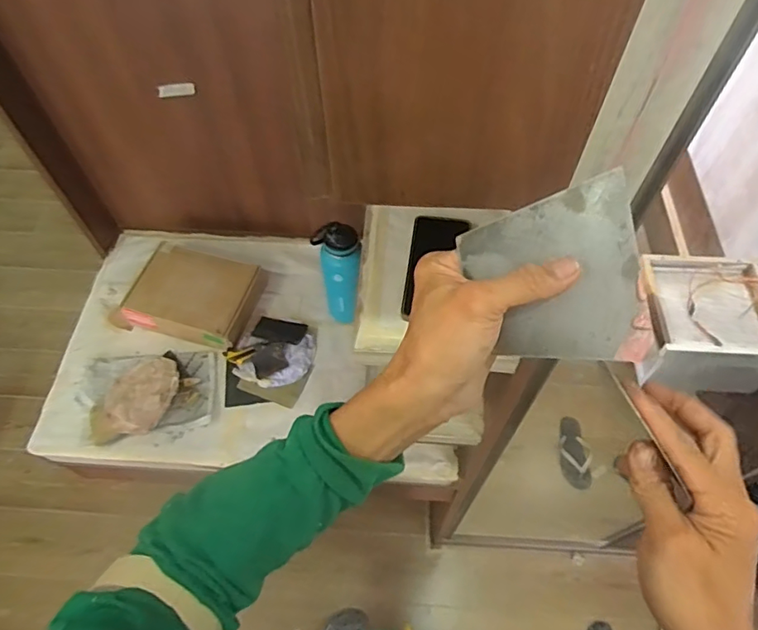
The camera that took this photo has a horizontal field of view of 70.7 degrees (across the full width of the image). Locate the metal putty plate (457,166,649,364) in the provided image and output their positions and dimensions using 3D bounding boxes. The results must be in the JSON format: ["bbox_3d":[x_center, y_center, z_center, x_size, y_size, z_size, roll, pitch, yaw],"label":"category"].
[{"bbox_3d":[0.103,-0.020,0.316,0.095,0.005,0.102,-12,89,18],"label":"metal putty plate"}]

